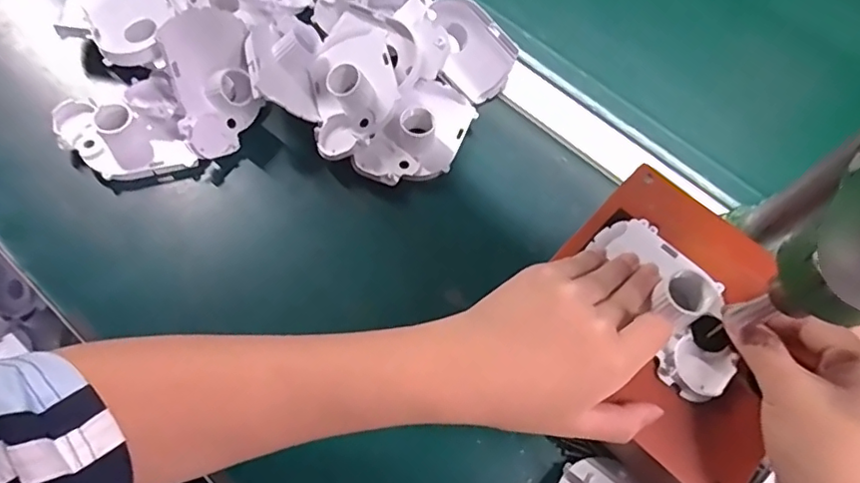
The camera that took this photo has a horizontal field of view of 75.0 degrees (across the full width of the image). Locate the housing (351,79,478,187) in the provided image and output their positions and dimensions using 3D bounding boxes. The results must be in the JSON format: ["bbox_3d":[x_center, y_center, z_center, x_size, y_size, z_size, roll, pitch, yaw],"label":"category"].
[{"bbox_3d":[-0.007,-0.081,0.431,0.061,0.035,0.102,34,67,11],"label":"housing"}]

